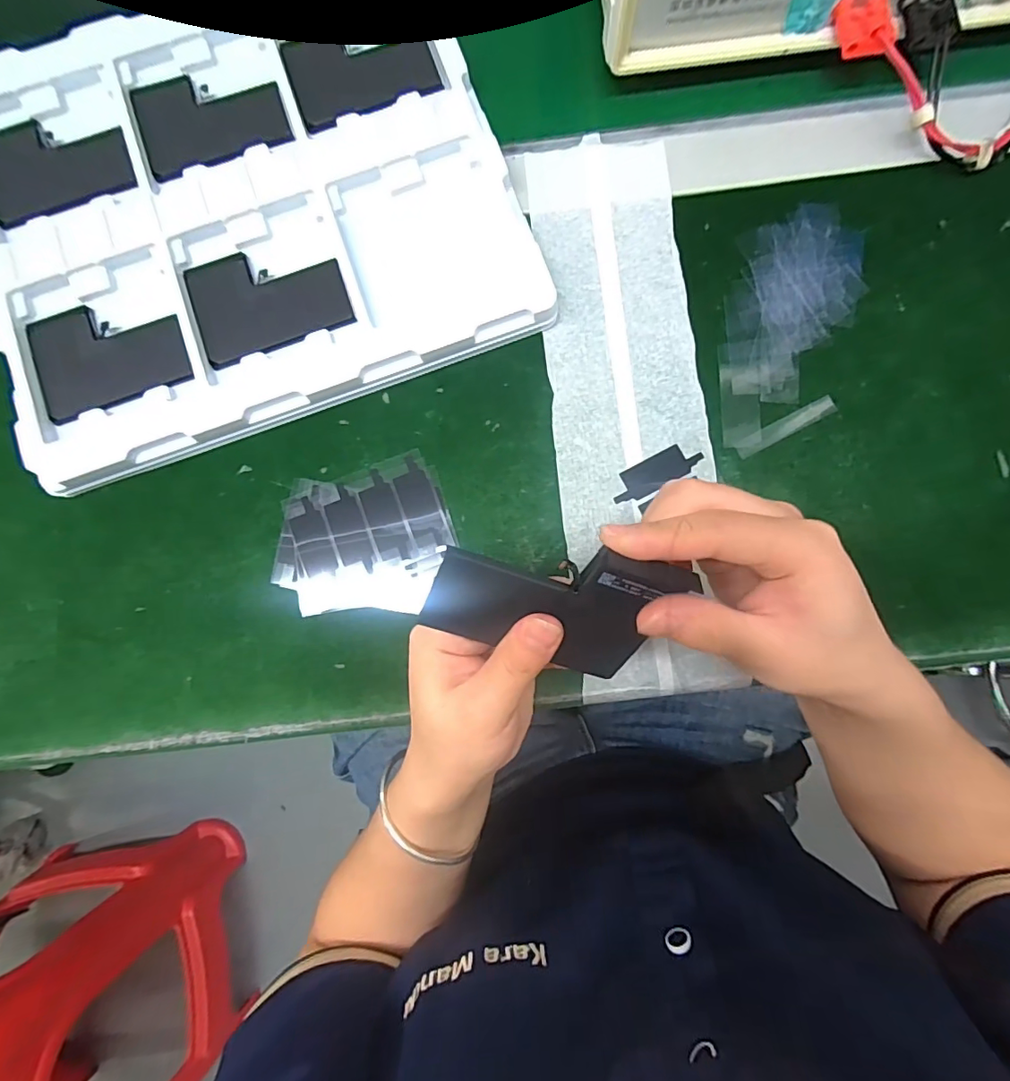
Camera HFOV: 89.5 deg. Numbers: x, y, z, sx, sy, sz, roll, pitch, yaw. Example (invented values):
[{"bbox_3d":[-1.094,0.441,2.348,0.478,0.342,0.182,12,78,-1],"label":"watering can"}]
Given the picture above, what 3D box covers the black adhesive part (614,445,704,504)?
[{"bbox_3d":[0.088,-0.040,0.297,0.056,0.004,0.019,-27,83,-1],"label":"black adhesive part"}]

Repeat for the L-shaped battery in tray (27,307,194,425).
[{"bbox_3d":[-0.235,-0.112,0.304,0.091,0.009,0.062,-16,83,0],"label":"L-shaped battery in tray"}]

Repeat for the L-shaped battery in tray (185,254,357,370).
[{"bbox_3d":[-0.141,-0.146,0.304,0.090,0.004,0.066,-19,83,0],"label":"L-shaped battery in tray"}]

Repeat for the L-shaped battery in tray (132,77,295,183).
[{"bbox_3d":[-0.186,-0.270,0.324,0.090,0.007,0.069,-19,83,0],"label":"L-shaped battery in tray"}]

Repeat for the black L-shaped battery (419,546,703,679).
[{"bbox_3d":[0.018,0.024,0.197,0.090,0.004,0.059,16,122,-8],"label":"black L-shaped battery"}]

